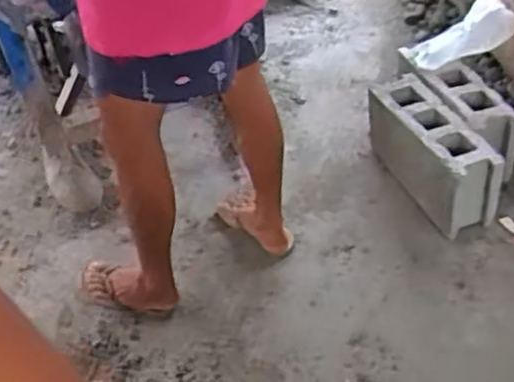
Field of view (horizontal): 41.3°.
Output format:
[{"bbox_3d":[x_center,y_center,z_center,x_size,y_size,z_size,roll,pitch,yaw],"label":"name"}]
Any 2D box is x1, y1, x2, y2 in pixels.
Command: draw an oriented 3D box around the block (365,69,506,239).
[{"bbox_3d":[0.414,-0.082,1.684,0.133,0.221,0.386,-22,45,-12],"label":"block"}]

